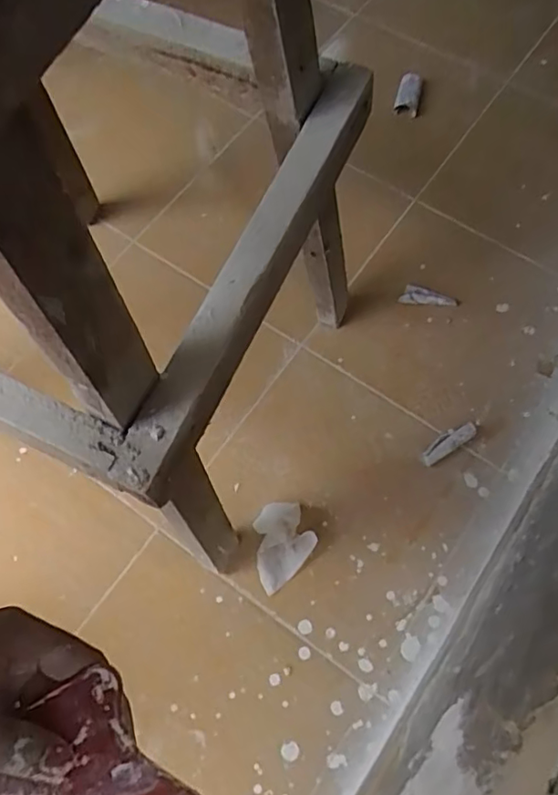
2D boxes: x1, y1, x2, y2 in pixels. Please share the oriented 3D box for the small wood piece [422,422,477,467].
[{"bbox_3d":[0.282,0.075,0.962,0.103,0.023,0.032,-31,70,-12],"label":"small wood piece"}]

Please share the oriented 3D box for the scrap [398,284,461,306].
[{"bbox_3d":[0.281,-0.185,1.073,0.114,0.017,0.035,6,67,3],"label":"scrap"}]

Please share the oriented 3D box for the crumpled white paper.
[{"bbox_3d":[0.010,0.232,0.903,0.090,0.027,0.128,-6,67,-2],"label":"crumpled white paper"}]

